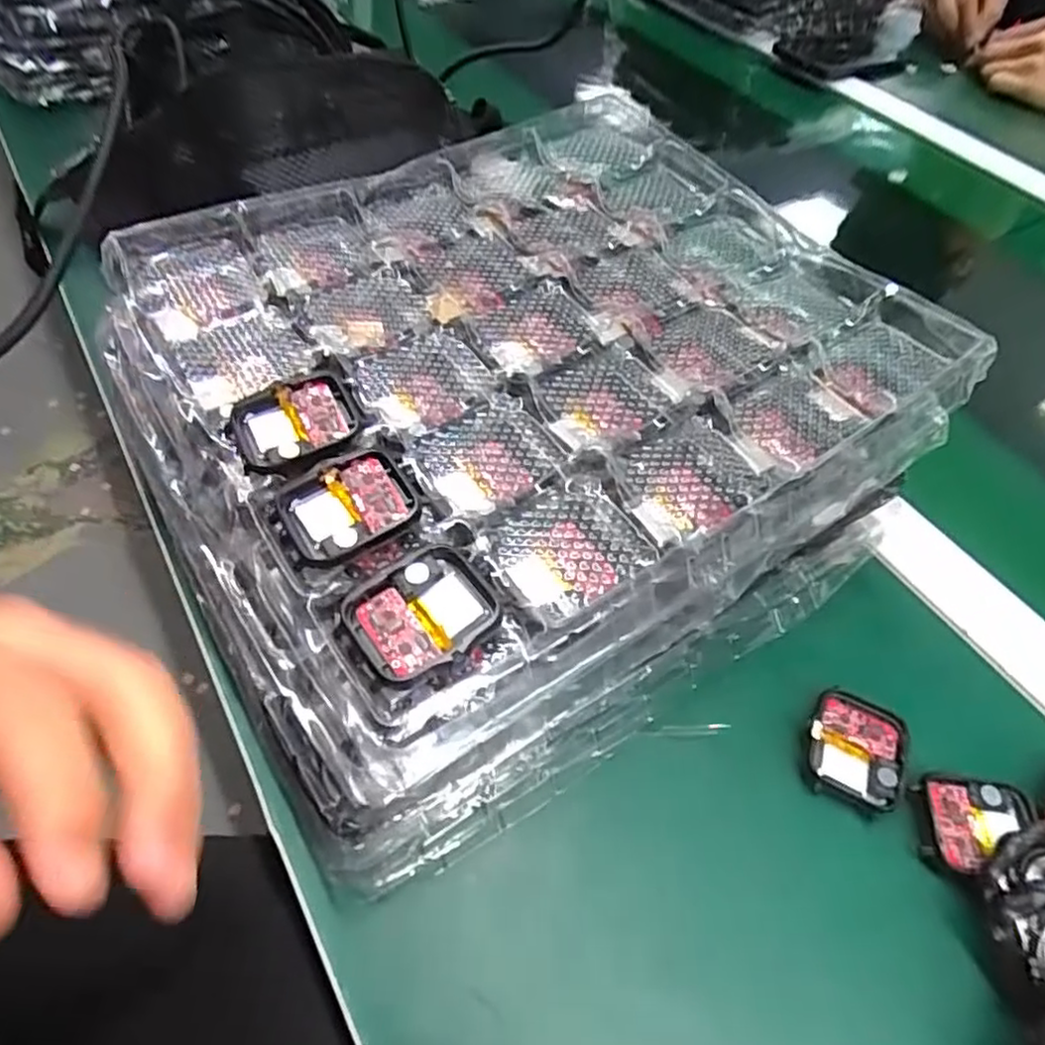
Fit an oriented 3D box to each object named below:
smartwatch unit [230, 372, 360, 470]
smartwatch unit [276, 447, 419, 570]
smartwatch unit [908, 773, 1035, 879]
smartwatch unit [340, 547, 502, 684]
[{"bbox_3d":[-0.085,-0.038,0.255,0.044,0.008,0.038,-18,57,-18],"label":"smartwatch unit"},{"bbox_3d":[-0.060,-0.006,0.234,0.044,0.006,0.036,-24,59,-22],"label":"smartwatch unit"},{"bbox_3d":[0.175,0.115,0.260,0.044,0.008,0.036,5,53,-2],"label":"smartwatch unit"},{"bbox_3d":[-0.030,0.028,0.213,0.044,0.006,0.038,-30,61,-25],"label":"smartwatch unit"}]

